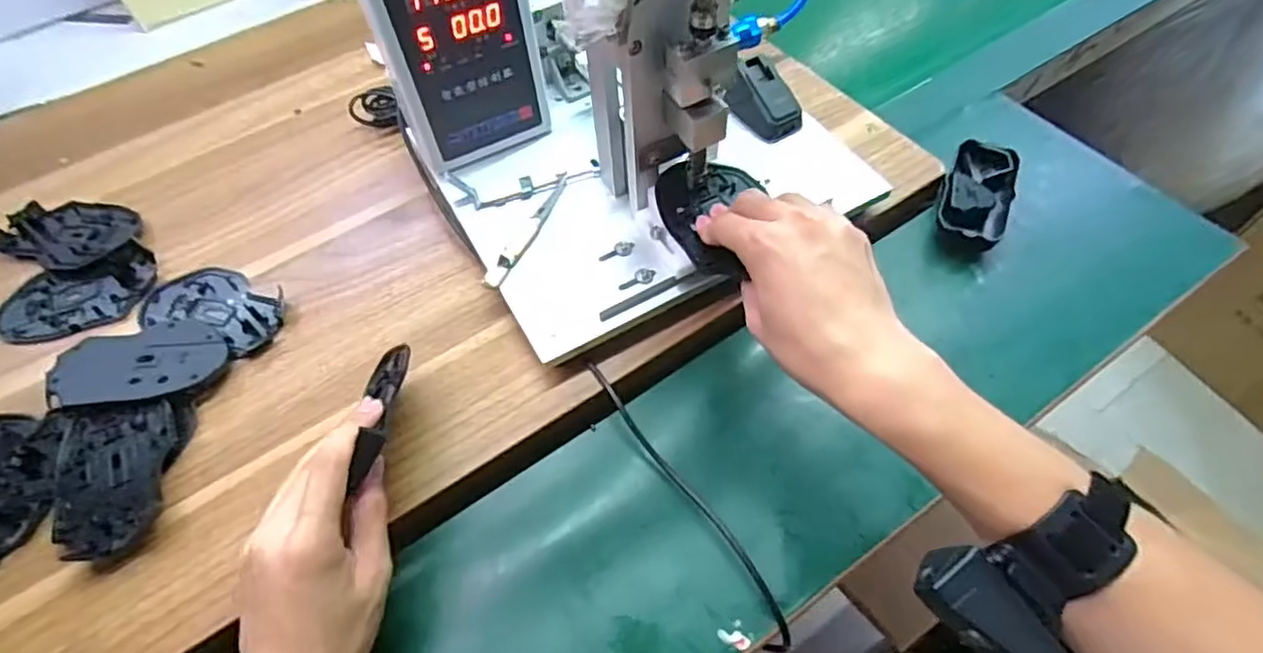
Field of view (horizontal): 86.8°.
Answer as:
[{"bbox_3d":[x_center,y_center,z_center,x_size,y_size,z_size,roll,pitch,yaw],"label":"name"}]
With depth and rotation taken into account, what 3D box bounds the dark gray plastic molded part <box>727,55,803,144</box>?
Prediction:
[{"bbox_3d":[0.109,-0.188,0.552,0.043,0.035,0.064,-32,61,-17],"label":"dark gray plastic molded part"}]

